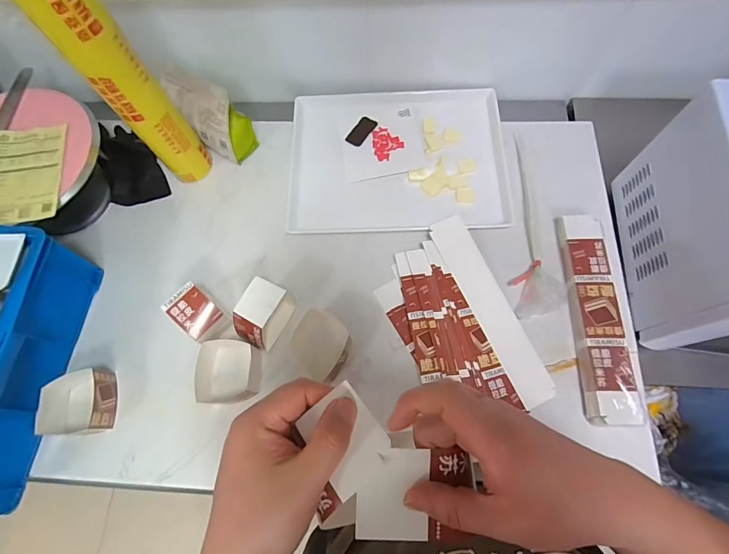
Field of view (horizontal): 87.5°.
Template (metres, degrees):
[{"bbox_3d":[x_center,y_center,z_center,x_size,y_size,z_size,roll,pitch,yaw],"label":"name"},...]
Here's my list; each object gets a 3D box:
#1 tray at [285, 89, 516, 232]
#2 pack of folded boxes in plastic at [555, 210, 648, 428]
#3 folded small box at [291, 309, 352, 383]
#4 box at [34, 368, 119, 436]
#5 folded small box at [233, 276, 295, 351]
[{"bbox_3d":[0.064,-0.247,0.794,0.434,0.037,0.339,-2,68,1],"label":"tray"},{"bbox_3d":[0.388,0.060,0.635,0.075,0.038,0.349,0,71,3],"label":"pack of folded boxes in plastic"},{"bbox_3d":[-0.075,0.114,0.636,0.091,0.034,0.104,28,74,12],"label":"folded small box"},{"bbox_3d":[-0.465,0.204,0.628,0.094,0.058,0.101,-3,71,2],"label":"box"},{"bbox_3d":[-0.169,0.064,0.651,0.068,0.087,0.104,25,74,11],"label":"folded small box"}]

